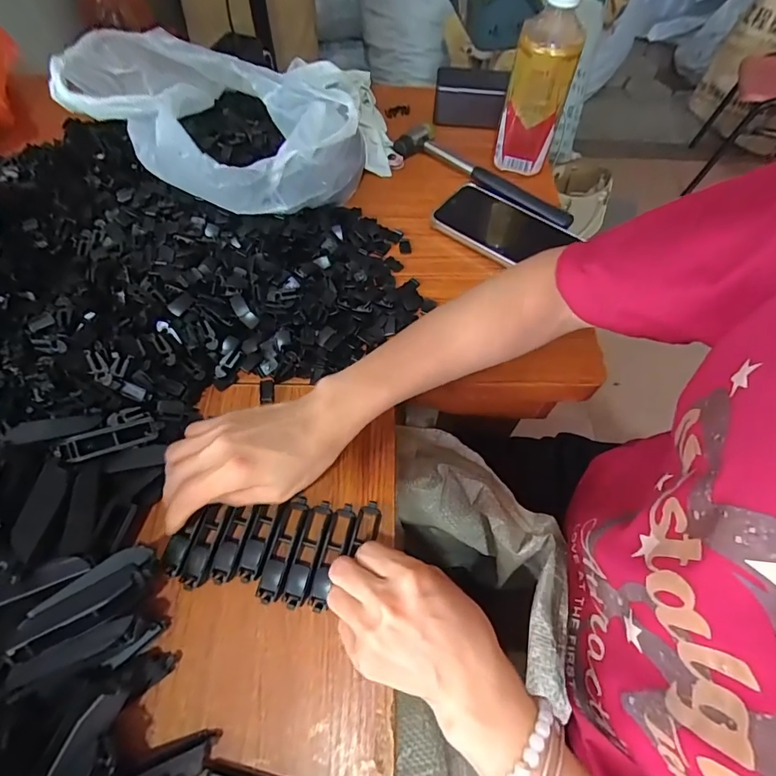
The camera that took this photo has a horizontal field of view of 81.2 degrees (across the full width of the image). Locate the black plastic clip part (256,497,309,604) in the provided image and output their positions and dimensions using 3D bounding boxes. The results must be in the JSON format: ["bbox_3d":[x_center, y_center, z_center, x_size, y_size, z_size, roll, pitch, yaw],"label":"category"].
[{"bbox_3d":[-0.077,0.118,0.338,0.016,0.014,0.077,13,61,5],"label":"black plastic clip part"}]

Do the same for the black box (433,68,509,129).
[{"bbox_3d":[0.108,-0.383,0.602,0.089,0.064,0.032,7,61,2],"label":"black box"}]

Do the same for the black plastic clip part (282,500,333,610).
[{"bbox_3d":[-0.060,0.122,0.338,0.018,0.011,0.078,14,61,6],"label":"black plastic clip part"}]

